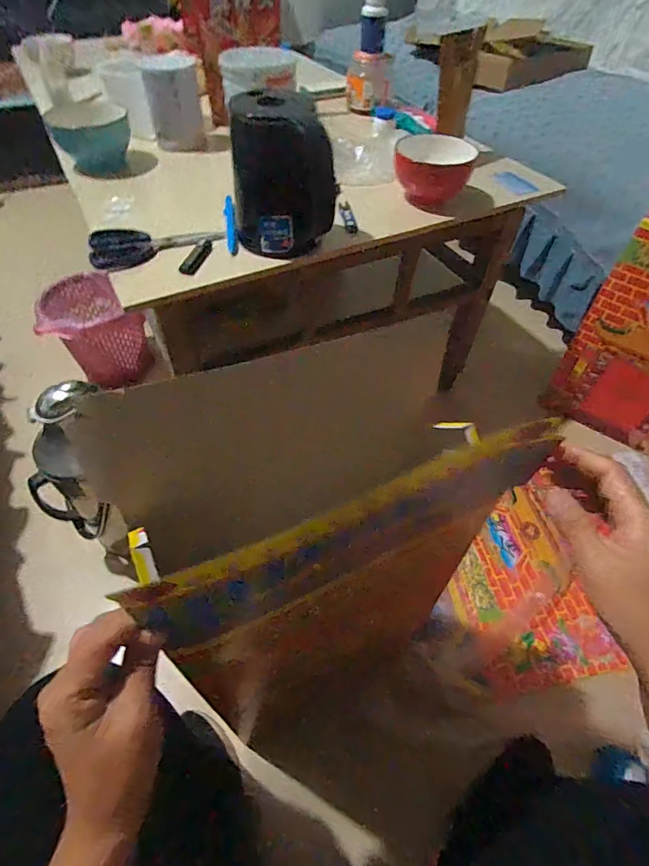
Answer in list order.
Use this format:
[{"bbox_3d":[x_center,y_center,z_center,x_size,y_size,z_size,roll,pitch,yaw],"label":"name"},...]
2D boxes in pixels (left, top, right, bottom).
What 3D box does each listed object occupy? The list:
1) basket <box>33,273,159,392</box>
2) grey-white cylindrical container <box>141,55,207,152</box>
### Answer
[{"bbox_3d":[-0.601,-0.253,1.155,0.221,0.205,0.208,-36,60,-27],"label":"basket"},{"bbox_3d":[-0.294,-0.654,0.869,0.098,0.134,0.116,-10,52,-10],"label":"grey-white cylindrical container"}]

